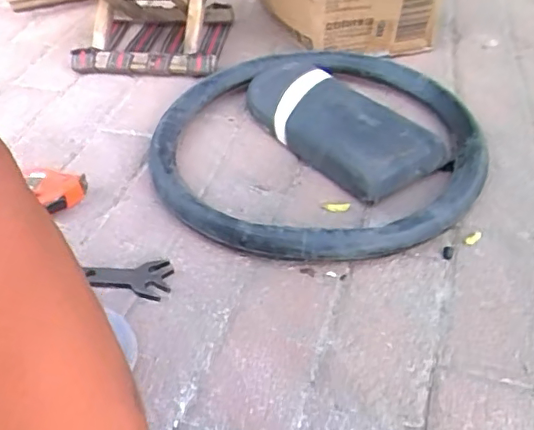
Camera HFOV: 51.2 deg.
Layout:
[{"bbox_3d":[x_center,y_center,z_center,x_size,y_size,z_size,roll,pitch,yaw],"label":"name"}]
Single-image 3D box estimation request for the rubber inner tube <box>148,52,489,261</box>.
[{"bbox_3d":[0.060,-0.098,0.734,0.409,0.048,0.410,-2,42,2],"label":"rubber inner tube"}]

